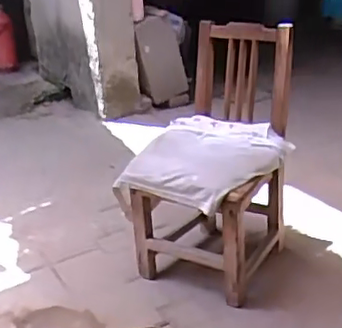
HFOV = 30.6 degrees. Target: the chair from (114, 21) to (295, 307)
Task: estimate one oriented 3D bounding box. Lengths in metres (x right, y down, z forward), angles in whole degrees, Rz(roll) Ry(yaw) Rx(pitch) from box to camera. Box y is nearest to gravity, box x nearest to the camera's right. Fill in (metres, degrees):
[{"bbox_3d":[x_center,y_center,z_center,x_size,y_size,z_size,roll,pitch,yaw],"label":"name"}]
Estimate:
[{"bbox_3d":[0.107,-0.011,1.632,0.350,0.592,0.407,10,26,32],"label":"chair"}]

